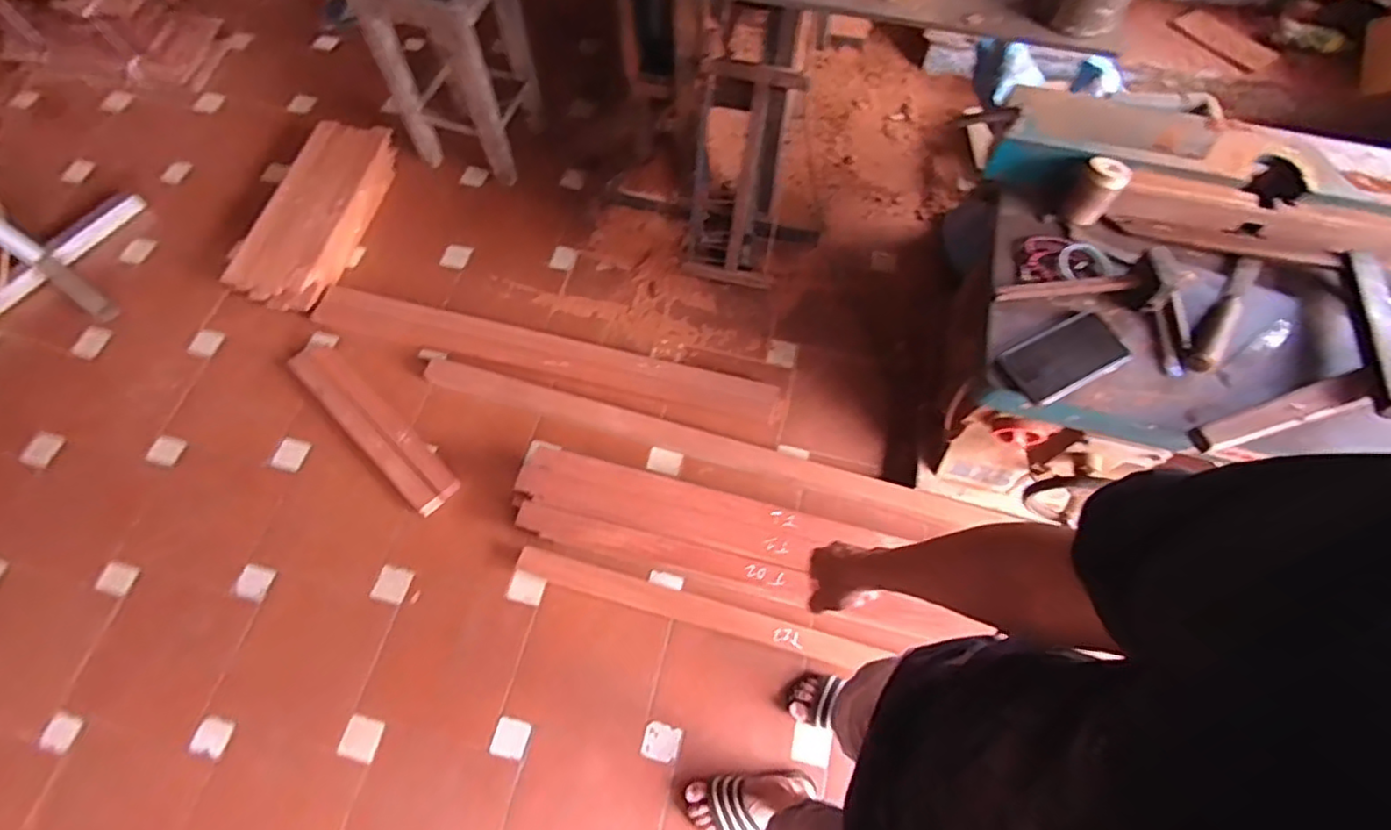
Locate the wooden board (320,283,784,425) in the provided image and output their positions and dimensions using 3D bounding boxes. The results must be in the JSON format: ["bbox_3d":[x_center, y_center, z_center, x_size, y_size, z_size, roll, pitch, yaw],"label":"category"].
[{"bbox_3d":[-0.401,-0.165,1.683,1.230,0.042,0.178,13,65,6],"label":"wooden board"}]

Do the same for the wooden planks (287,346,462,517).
[{"bbox_3d":[-0.815,0.012,1.595,0.601,0.029,0.114,41,71,17],"label":"wooden planks"}]

